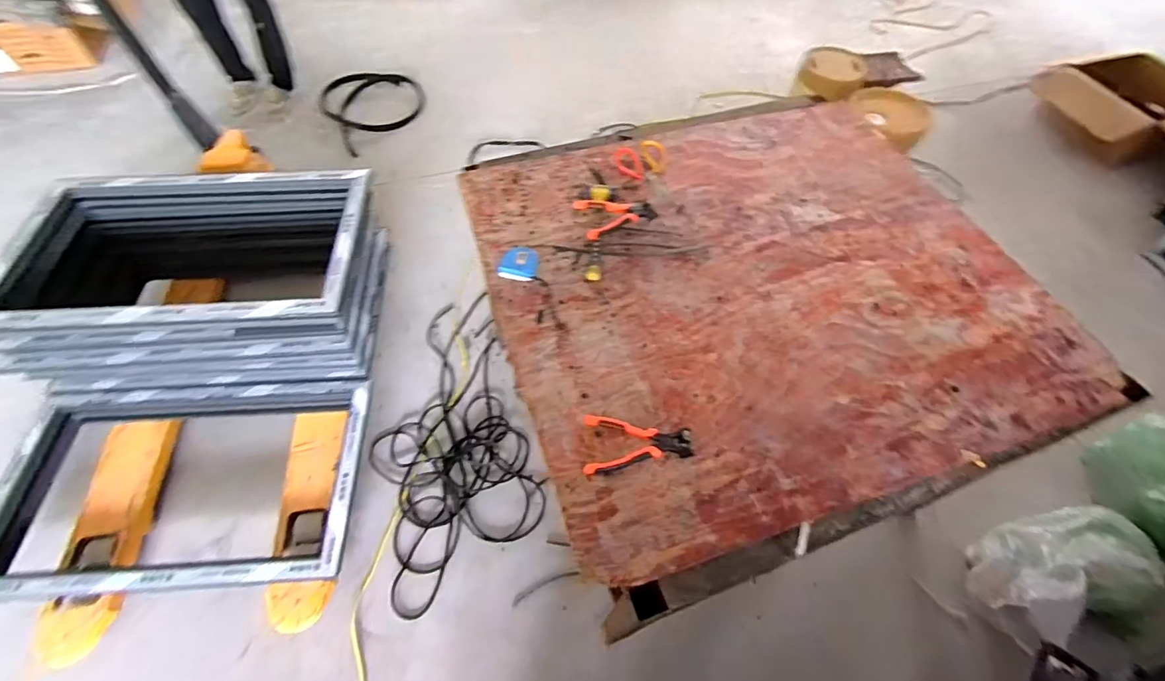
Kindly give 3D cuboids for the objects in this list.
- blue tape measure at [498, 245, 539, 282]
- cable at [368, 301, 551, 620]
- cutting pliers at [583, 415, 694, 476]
[{"bbox_3d":[-0.125,-0.152,0.999,0.075,0.026,0.083,4,57,0],"label":"blue tape measure"},{"bbox_3d":[-0.426,0.260,1.624,0.432,0.051,0.896,-15,59,-12],"label":"cable"},{"bbox_3d":[0.086,0.165,0.797,0.162,0.032,0.094,4,57,0],"label":"cutting pliers"}]

